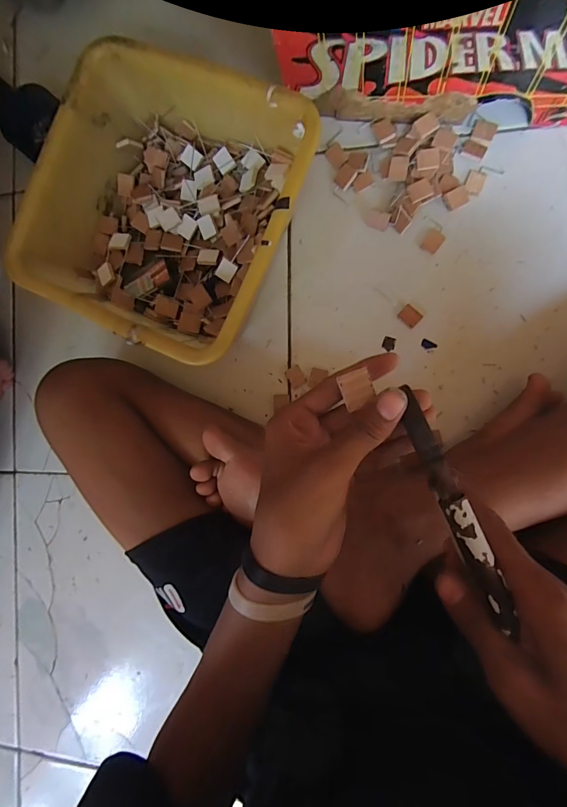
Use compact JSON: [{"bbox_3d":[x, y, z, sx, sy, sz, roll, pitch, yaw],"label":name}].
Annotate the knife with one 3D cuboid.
[{"bbox_3d":[0.100,0.061,0.230,0.014,0.008,0.145,-21,83,4],"label":"knife"}]

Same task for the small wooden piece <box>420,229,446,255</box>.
[{"bbox_3d":[0.172,-0.187,0.449,0.020,0.004,0.025,37,97,9],"label":"small wooden piece"}]

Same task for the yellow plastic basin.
[{"bbox_3d":[-0.117,-0.198,0.436,0.263,0.121,0.262,26,95,11],"label":"yellow plastic basin"}]

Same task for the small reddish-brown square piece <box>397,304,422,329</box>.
[{"bbox_3d":[0.146,-0.101,0.449,0.023,0.005,0.020,45,98,8],"label":"small reddish-brown square piece"}]

